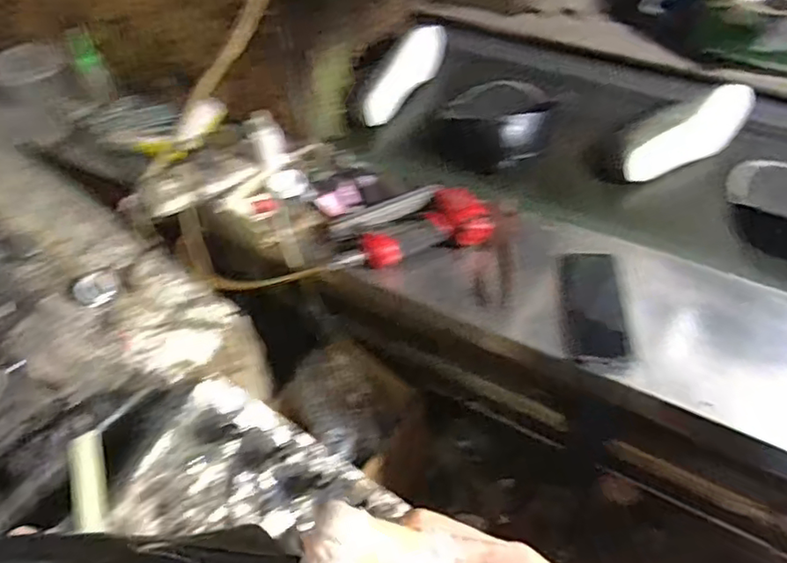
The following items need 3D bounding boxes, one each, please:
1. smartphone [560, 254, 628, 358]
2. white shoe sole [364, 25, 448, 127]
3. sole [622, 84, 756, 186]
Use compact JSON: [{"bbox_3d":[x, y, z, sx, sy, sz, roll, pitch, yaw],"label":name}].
[{"bbox_3d":[0.264,0.032,0.812,0.076,0.015,0.136,-4,78,7],"label":"smartphone"},{"bbox_3d":[0.030,-0.406,1.191,0.091,0.046,0.287,15,55,16],"label":"white shoe sole"},{"bbox_3d":[0.503,-0.250,1.029,0.280,0.093,0.032,-29,18,-17],"label":"sole"}]

